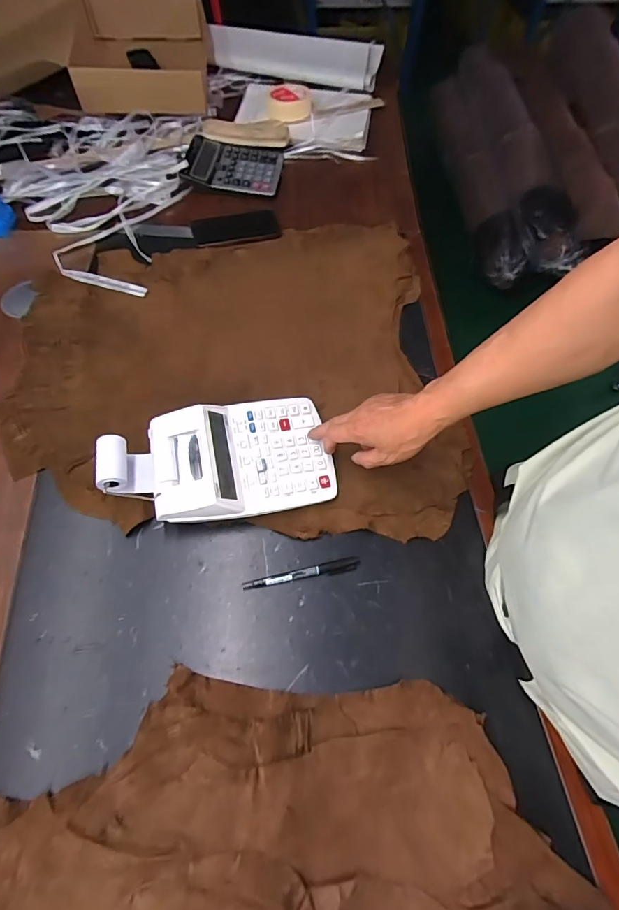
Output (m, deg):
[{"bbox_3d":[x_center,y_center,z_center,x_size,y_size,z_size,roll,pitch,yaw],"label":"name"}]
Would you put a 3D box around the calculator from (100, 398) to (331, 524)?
[{"bbox_3d":[-0.111,-0.004,0.545,0.267,0.061,0.155,-10,62,-7],"label":"calculator"}]

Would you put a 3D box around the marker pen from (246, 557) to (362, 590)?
[{"bbox_3d":[-0.008,0.140,0.514,0.137,0.008,0.016,-11,62,-7],"label":"marker pen"}]

